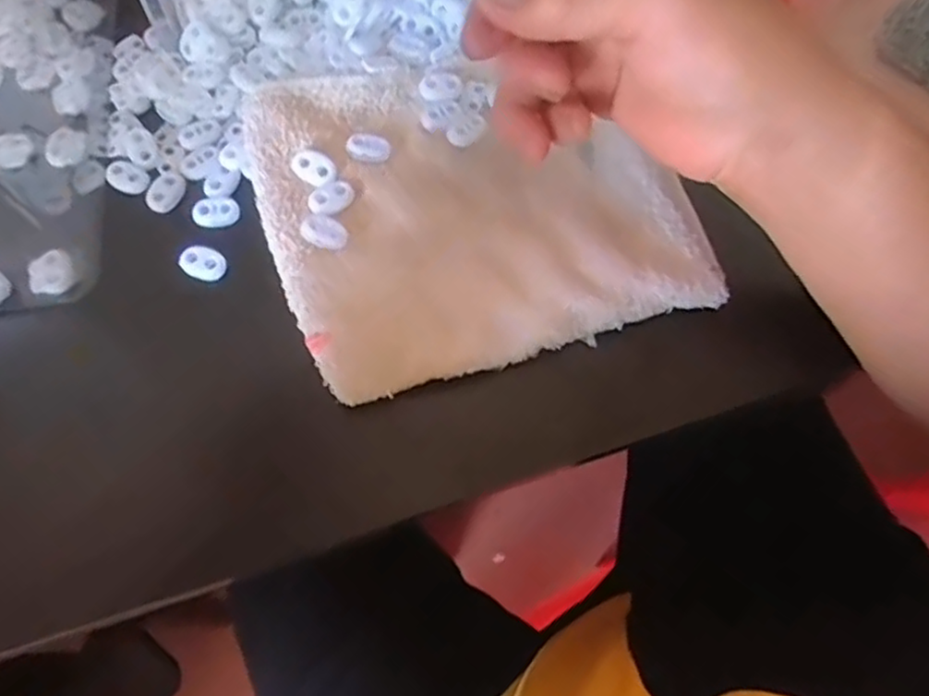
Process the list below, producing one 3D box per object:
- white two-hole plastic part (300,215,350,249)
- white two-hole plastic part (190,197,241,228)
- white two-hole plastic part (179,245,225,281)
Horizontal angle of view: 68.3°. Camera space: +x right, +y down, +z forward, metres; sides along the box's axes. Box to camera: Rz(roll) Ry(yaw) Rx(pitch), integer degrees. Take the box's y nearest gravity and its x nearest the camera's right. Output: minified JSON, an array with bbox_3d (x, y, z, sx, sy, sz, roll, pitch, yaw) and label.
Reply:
[{"bbox_3d":[-0.066,-0.055,0.324,0.022,0.004,0.015,22,70,8],"label":"white two-hole plastic part"},{"bbox_3d":[-0.125,-0.069,0.345,0.023,0.006,0.015,-14,69,-5],"label":"white two-hole plastic part"},{"bbox_3d":[-0.127,-0.043,0.333,0.022,0.004,0.016,18,70,7],"label":"white two-hole plastic part"}]

